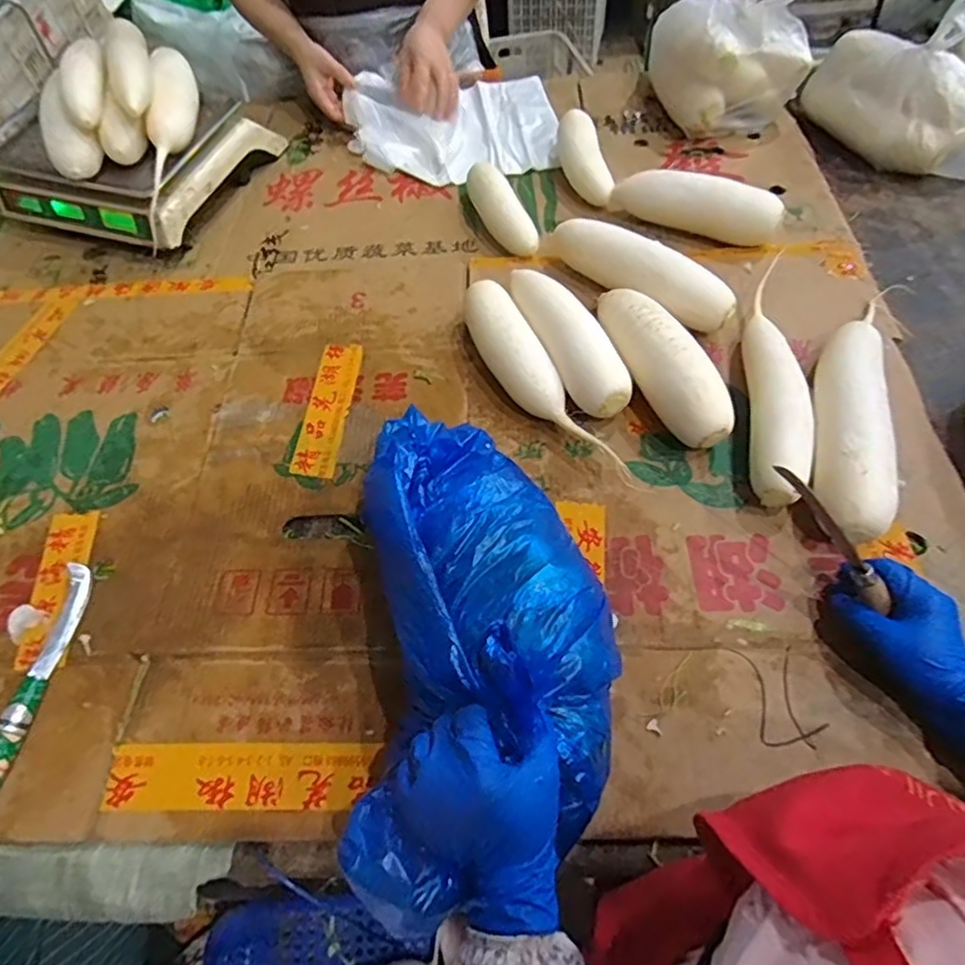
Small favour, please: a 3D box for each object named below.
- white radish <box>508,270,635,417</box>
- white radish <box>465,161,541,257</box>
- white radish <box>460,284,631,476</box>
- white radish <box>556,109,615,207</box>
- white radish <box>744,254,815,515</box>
[{"bbox_3d":[0.101,-0.167,0.706,0.072,0.073,0.228,-21,58,-9],"label":"white radish"},{"bbox_3d":[0.029,-0.381,0.855,0.056,0.046,0.189,-23,58,-10],"label":"white radish"},{"bbox_3d":[0.053,-0.121,0.683,0.065,0.062,0.277,-24,59,-11],"label":"white radish"},{"bbox_3d":[0.155,-0.482,0.911,0.065,0.043,0.172,-16,75,-6],"label":"white radish"},{"bbox_3d":[0.309,-0.107,0.644,0.054,0.054,0.297,5,58,7],"label":"white radish"}]

